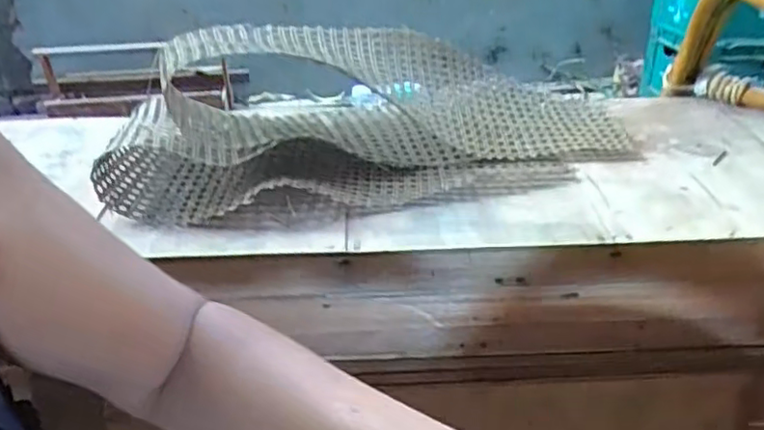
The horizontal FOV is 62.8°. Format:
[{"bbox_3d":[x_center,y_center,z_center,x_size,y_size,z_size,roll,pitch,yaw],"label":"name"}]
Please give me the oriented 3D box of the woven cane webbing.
[{"bbox_3d":[-0.003,-0.153,0.848,0.656,0.146,0.309,-12,32,-16],"label":"woven cane webbing"}]

